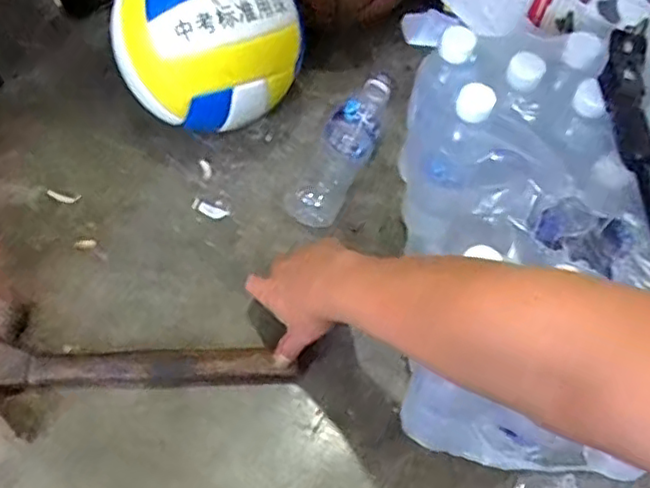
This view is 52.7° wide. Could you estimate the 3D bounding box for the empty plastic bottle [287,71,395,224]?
[{"bbox_3d":[0.021,-0.119,0.777,0.071,0.058,0.217,26,65,12],"label":"empty plastic bottle"}]

